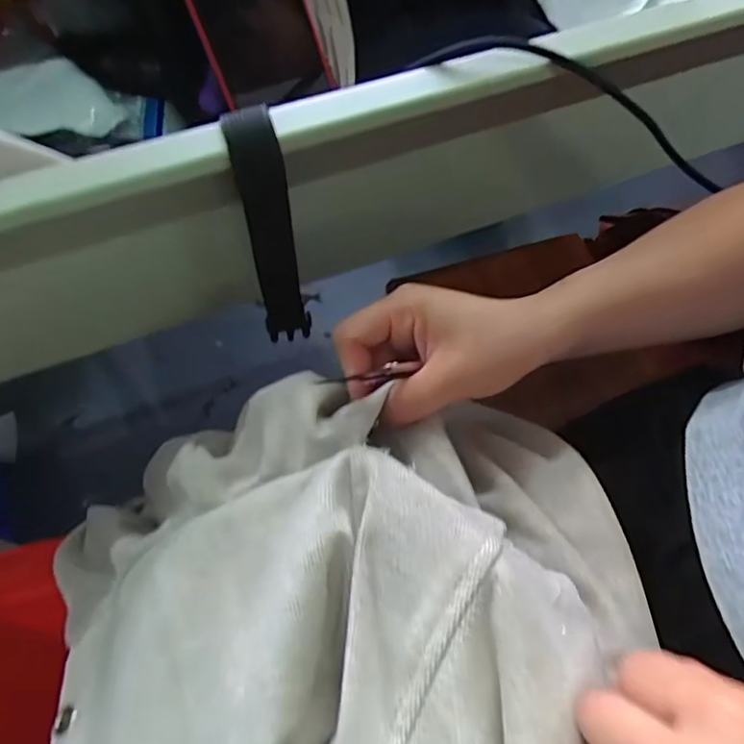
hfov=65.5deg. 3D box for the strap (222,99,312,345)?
[{"bbox_3d":[-0.060,-0.081,0.348,0.027,0.145,0.045,-11,63,-6],"label":"strap"}]

